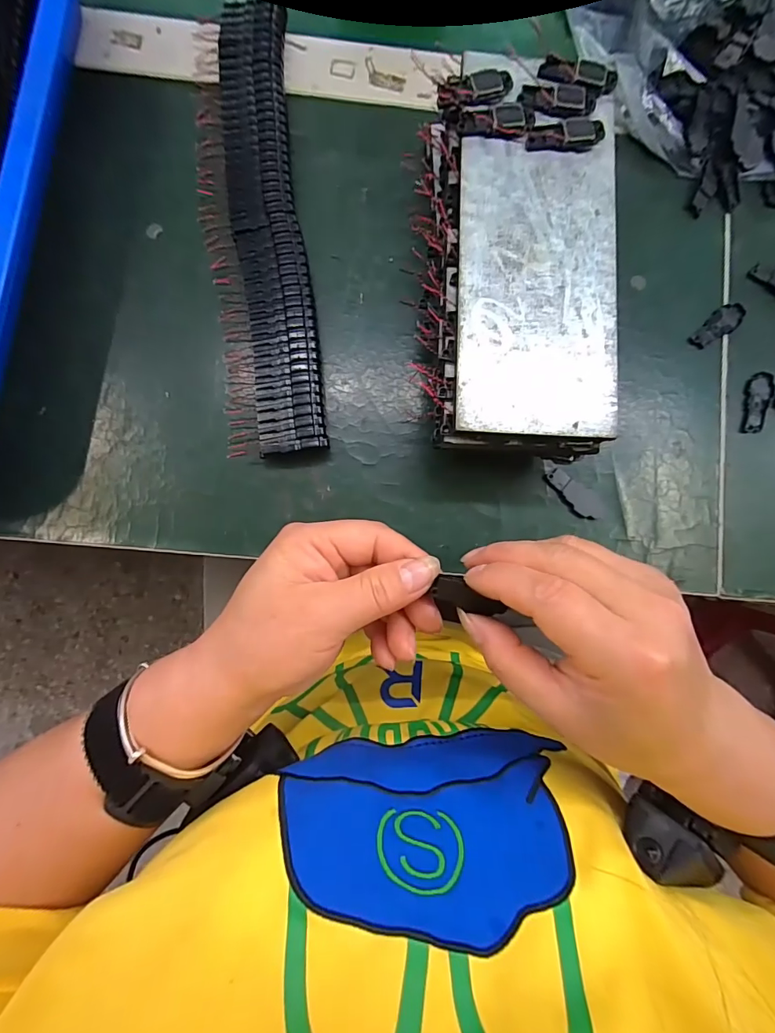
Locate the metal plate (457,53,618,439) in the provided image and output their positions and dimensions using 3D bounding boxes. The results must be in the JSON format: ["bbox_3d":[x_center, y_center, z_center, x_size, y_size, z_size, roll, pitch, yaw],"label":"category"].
[{"bbox_3d":[0.075,-0.136,0.222,0.078,0.004,0.191,2,87,-3],"label":"metal plate"}]

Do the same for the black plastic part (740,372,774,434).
[{"bbox_3d":[0.235,-0.072,0.282,0.016,0.004,0.040,10,86,-2],"label":"black plastic part"}]

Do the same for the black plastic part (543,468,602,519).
[{"bbox_3d":[0.113,-0.013,0.270,0.016,0.004,0.040,-43,90,-4],"label":"black plastic part"}]

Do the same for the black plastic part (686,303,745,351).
[{"bbox_3d":[0.211,-0.122,0.284,0.042,0.004,0.016,-34,89,-4],"label":"black plastic part"}]

